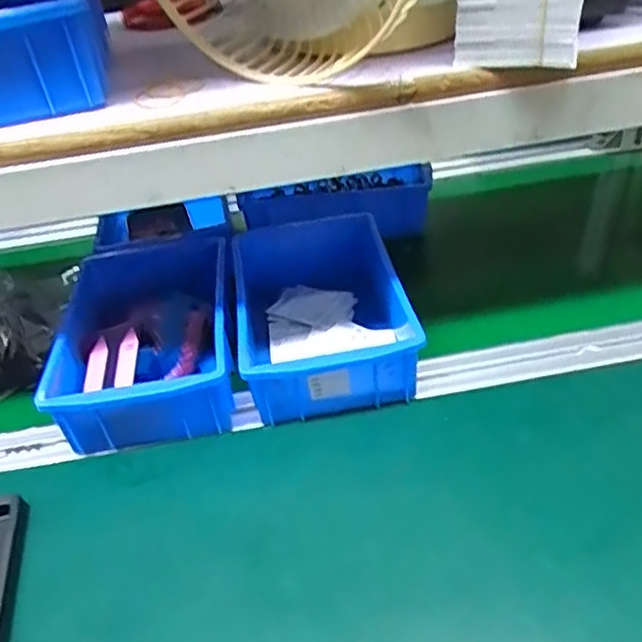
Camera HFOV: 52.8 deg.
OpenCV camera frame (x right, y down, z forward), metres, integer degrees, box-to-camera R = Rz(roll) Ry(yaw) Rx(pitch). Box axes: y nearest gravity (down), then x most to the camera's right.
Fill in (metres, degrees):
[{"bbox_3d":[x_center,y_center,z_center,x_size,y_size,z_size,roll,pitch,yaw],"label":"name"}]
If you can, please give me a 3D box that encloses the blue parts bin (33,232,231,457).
[{"bbox_3d":[-0.145,0.013,0.538,0.140,0.067,0.205,-10,38,-3],"label":"blue parts bin"}]

